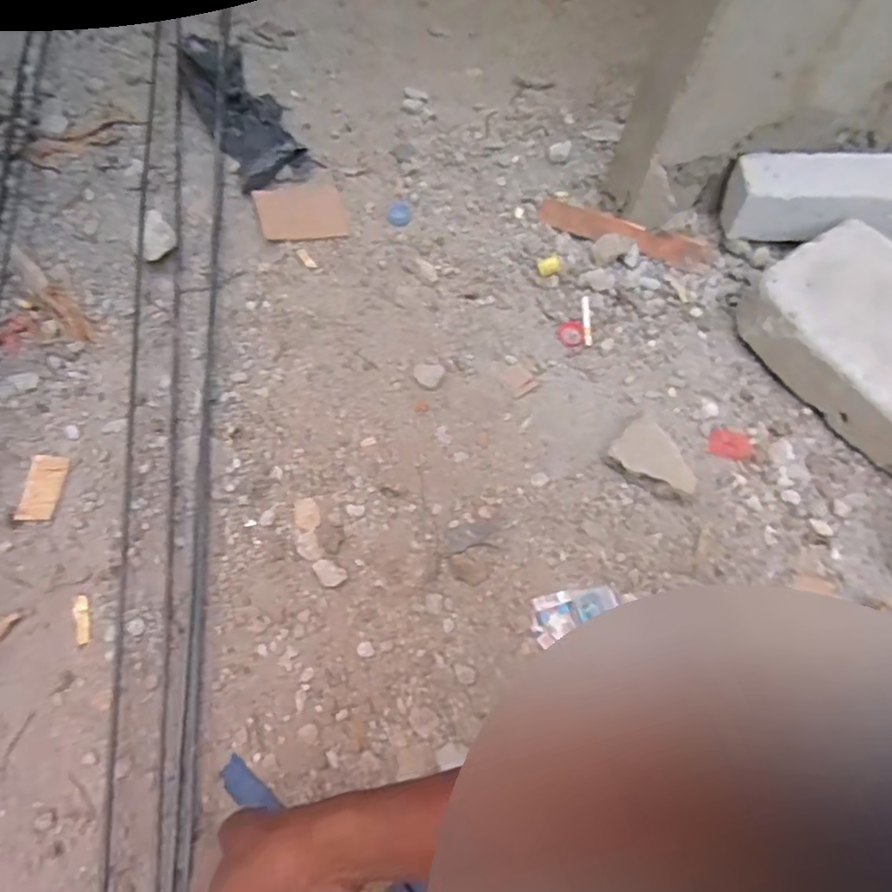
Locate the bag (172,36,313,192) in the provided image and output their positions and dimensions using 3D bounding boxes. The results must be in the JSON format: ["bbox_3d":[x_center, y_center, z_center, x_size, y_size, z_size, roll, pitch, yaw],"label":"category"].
[{"bbox_3d":[-0.307,-0.504,0.896,0.113,0.051,0.327,-26,67,-16],"label":"bag"}]

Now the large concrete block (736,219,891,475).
[{"bbox_3d":[0.496,-0.112,0.707,0.199,0.079,0.282,-30,68,-18],"label":"large concrete block"}]

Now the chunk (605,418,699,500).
[{"bbox_3d":[0.222,0.018,0.661,0.089,0.044,0.054,38,66,15],"label":"chunk"}]

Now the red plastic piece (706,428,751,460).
[{"bbox_3d":[0.317,-0.003,0.697,0.045,0.006,0.037,20,63,7],"label":"red plastic piece"}]

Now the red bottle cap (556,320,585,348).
[{"bbox_3d":[0.153,-0.137,0.765,0.033,0.004,0.039,3,62,-2],"label":"red bottle cap"}]

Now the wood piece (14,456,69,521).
[{"bbox_3d":[-0.398,0.041,0.616,0.034,0.004,0.067,4,62,-2],"label":"wood piece"}]

